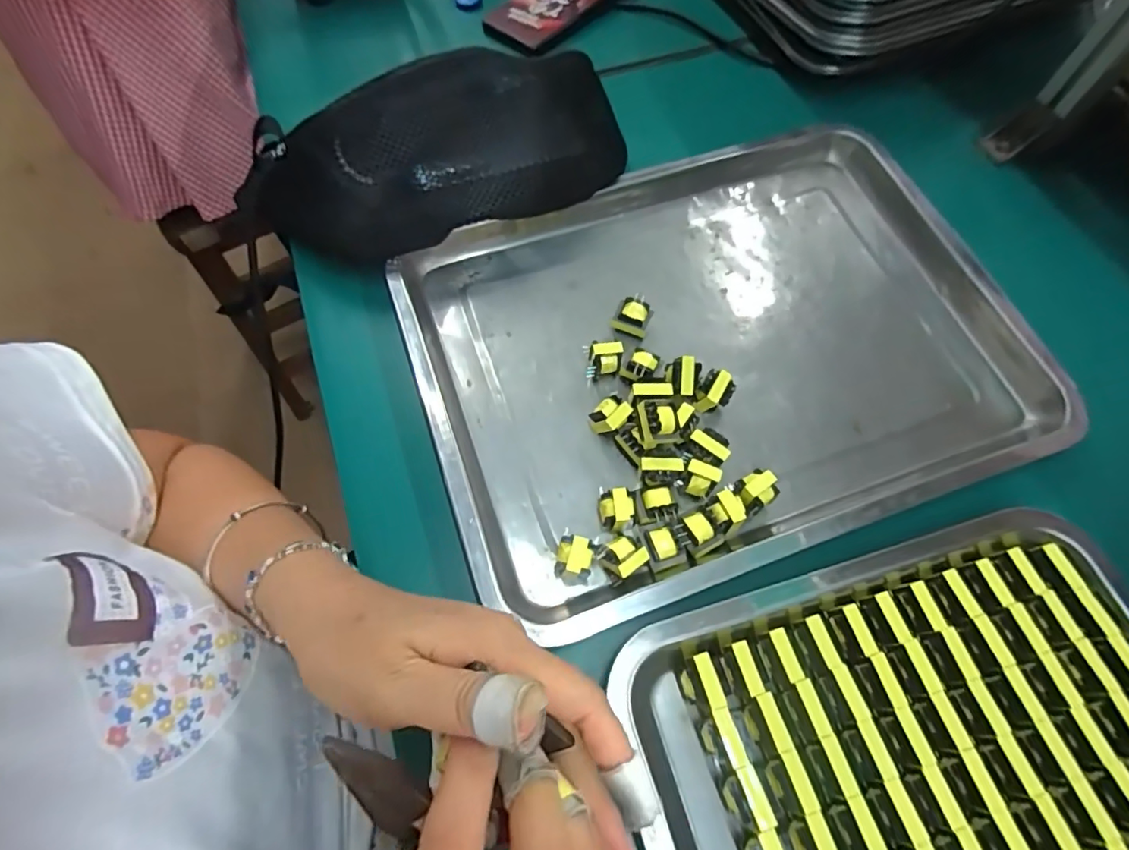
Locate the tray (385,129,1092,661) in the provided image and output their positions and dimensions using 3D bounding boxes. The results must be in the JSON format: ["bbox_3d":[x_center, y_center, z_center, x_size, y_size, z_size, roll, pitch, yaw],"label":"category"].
[{"bbox_3d":[0.110,-0.060,0.361,0.400,0.042,0.282,-19,65,-9],"label":"tray"}]

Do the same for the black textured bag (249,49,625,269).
[{"bbox_3d":[-0.085,-0.179,0.372,0.257,0.082,0.103,-18,65,-8],"label":"black textured bag"}]

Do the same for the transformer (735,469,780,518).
[{"bbox_3d":[0.109,0.040,0.311,0.025,0.025,0.019,-31,68,-14],"label":"transformer"}]

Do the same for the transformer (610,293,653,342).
[{"bbox_3d":[0.047,-0.073,0.364,0.024,0.016,0.024,27,67,13],"label":"transformer"}]

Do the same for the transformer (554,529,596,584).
[{"bbox_3d":[0.006,0.072,0.290,0.019,0.023,0.021,12,65,6],"label":"transformer"}]

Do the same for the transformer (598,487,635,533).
[{"bbox_3d":[0.029,0.049,0.304,0.019,0.024,0.020,-3,64,-1],"label":"transformer"}]

